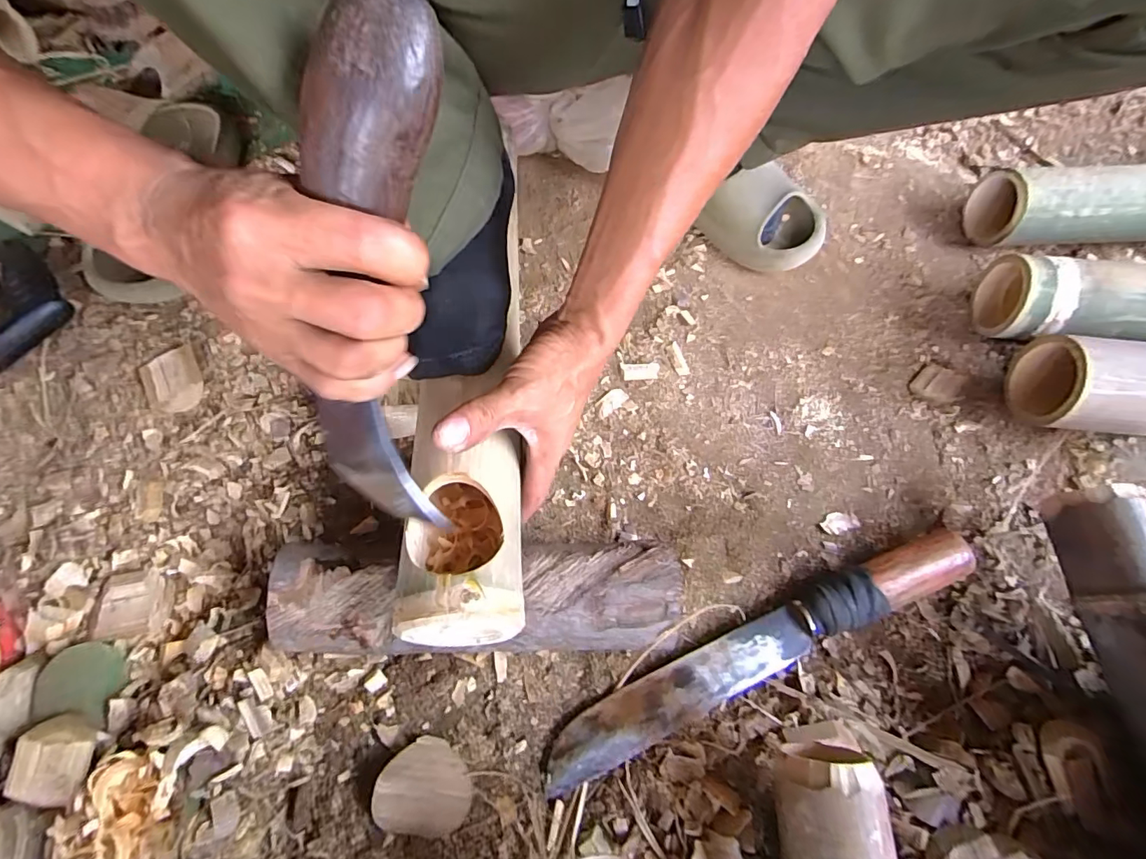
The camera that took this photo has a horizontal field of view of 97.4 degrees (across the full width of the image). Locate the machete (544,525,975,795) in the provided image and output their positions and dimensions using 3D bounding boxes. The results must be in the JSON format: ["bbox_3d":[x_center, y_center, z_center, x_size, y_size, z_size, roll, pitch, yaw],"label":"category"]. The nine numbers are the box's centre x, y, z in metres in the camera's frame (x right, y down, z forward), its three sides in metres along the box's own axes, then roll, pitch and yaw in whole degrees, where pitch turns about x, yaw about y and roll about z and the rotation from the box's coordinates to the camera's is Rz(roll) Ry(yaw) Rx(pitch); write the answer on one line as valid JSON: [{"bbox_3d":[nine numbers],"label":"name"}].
[{"bbox_3d":[0.138,0.156,0.361,0.339,0.035,0.040,-23,69,-11],"label":"machete"}]

